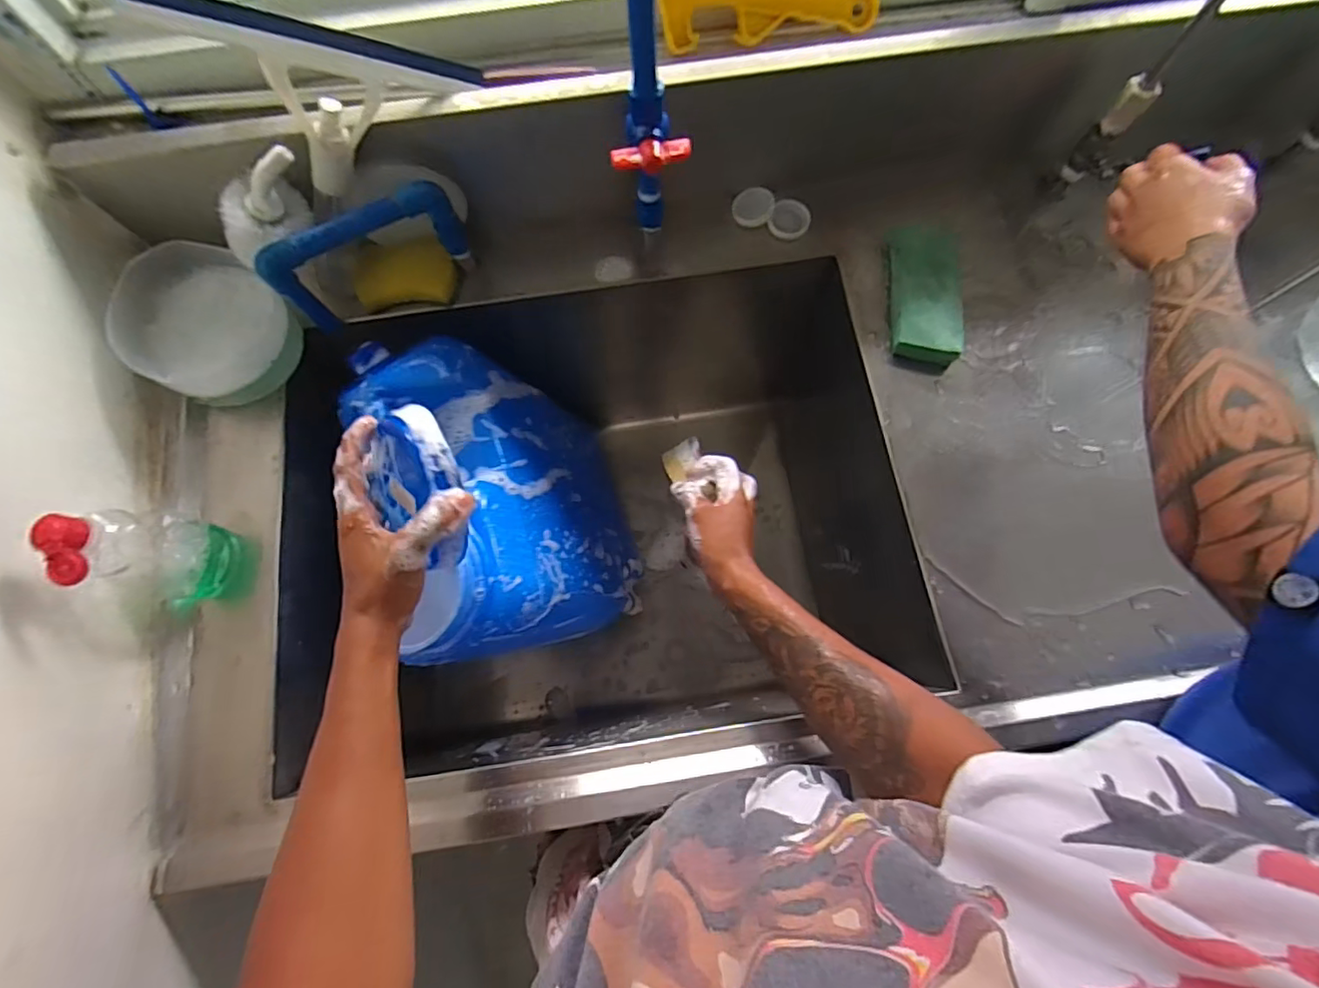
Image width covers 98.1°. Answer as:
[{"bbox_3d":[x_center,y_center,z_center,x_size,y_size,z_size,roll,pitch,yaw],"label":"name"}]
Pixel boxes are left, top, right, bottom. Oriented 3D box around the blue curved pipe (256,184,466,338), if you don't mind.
[{"bbox_3d":[-0.281,-0.233,0.564,0.183,0.110,0.023,-28,78,-4],"label":"blue curved pipe"}]

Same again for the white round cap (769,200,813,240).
[{"bbox_3d":[0.147,-0.307,0.641,0.043,0.012,0.042,0,78,2],"label":"white round cap"}]

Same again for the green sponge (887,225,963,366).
[{"bbox_3d":[0.279,-0.216,0.600,0.066,0.030,0.158,3,78,2],"label":"green sponge"}]

